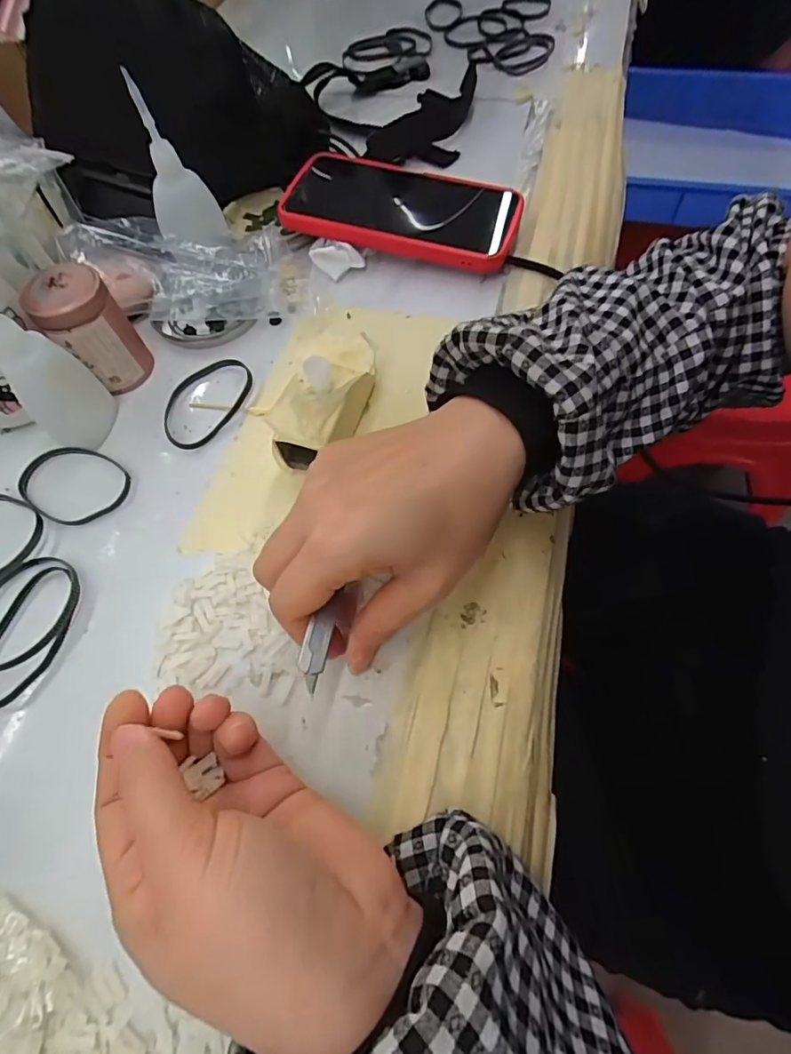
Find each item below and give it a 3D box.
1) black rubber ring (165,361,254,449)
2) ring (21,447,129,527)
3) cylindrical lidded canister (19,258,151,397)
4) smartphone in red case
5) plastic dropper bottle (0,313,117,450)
[{"bbox_3d":[-0.120,-0.081,0.321,0.047,0.005,0.070,31,73,19],"label":"black rubber ring"},{"bbox_3d":[-0.191,-0.026,0.298,0.069,0.004,0.049,27,67,16],"label":"ring"},{"bbox_3d":[-0.187,-0.120,0.312,0.044,0.065,0.040,-35,66,-14],"label":"cylindrical lidded canister"},{"bbox_3d":[0.006,-0.236,0.371,0.166,0.016,0.093,17,65,8],"label":"smartphone in red case"},{"bbox_3d":[-0.197,-0.088,0.280,0.041,0.095,0.044,-40,67,-16],"label":"plastic dropper bottle"}]

